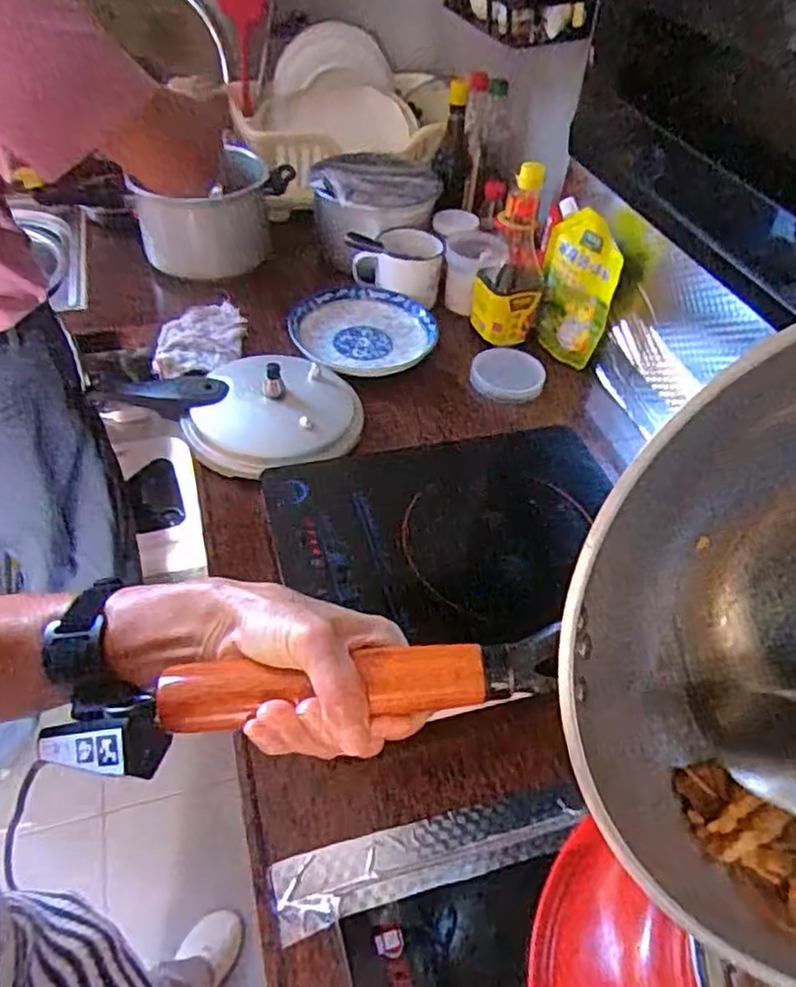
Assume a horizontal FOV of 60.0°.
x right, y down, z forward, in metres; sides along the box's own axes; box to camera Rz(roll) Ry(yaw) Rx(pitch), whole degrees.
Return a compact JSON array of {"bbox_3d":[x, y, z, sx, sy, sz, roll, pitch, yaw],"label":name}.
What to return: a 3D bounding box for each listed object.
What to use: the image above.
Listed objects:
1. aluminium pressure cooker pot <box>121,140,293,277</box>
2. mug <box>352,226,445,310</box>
[{"bbox_3d":[-0.280,-0.439,1.097,0.184,0.135,0.201,12,47,6],"label":"aluminium pressure cooker pot"},{"bbox_3d":[-0.001,-0.359,1.080,0.137,0.084,0.097,3,47,-3],"label":"mug"}]

